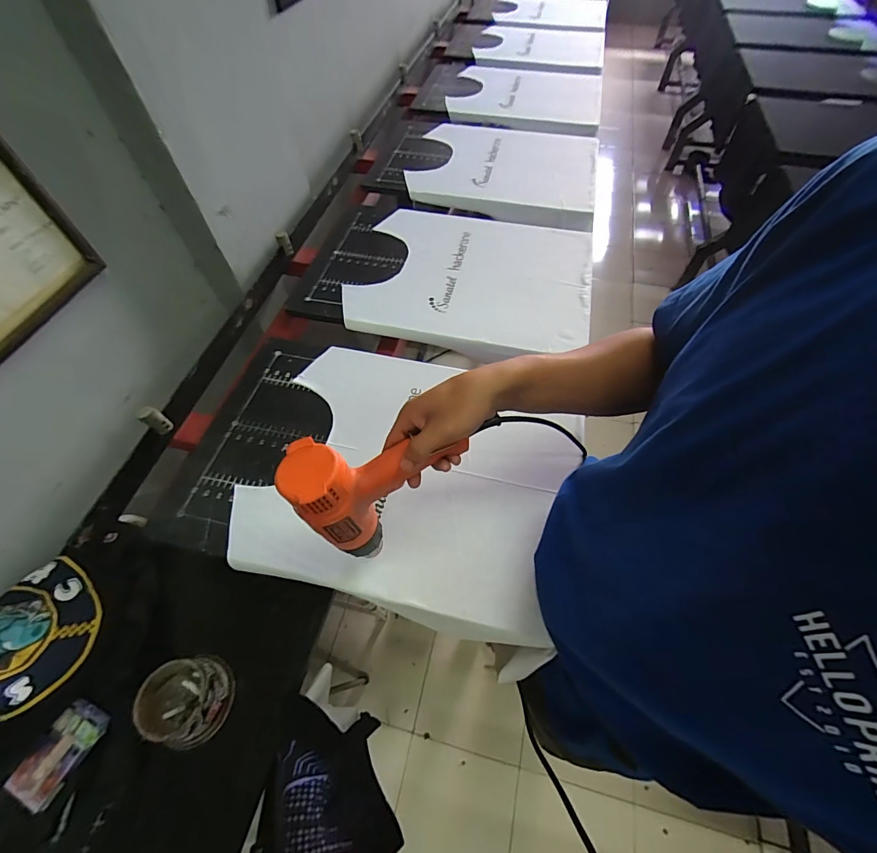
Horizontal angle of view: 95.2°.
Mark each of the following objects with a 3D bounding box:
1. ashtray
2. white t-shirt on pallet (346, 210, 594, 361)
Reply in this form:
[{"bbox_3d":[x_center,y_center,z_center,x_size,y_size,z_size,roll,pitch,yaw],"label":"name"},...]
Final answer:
[{"bbox_3d":[-0.323,0.355,0.519,0.089,0.073,0.095,0,57,0],"label":"ashtray"},{"bbox_3d":[0.082,-0.338,0.860,0.476,0.020,0.447,12,58,8],"label":"white t-shirt on pallet"}]

